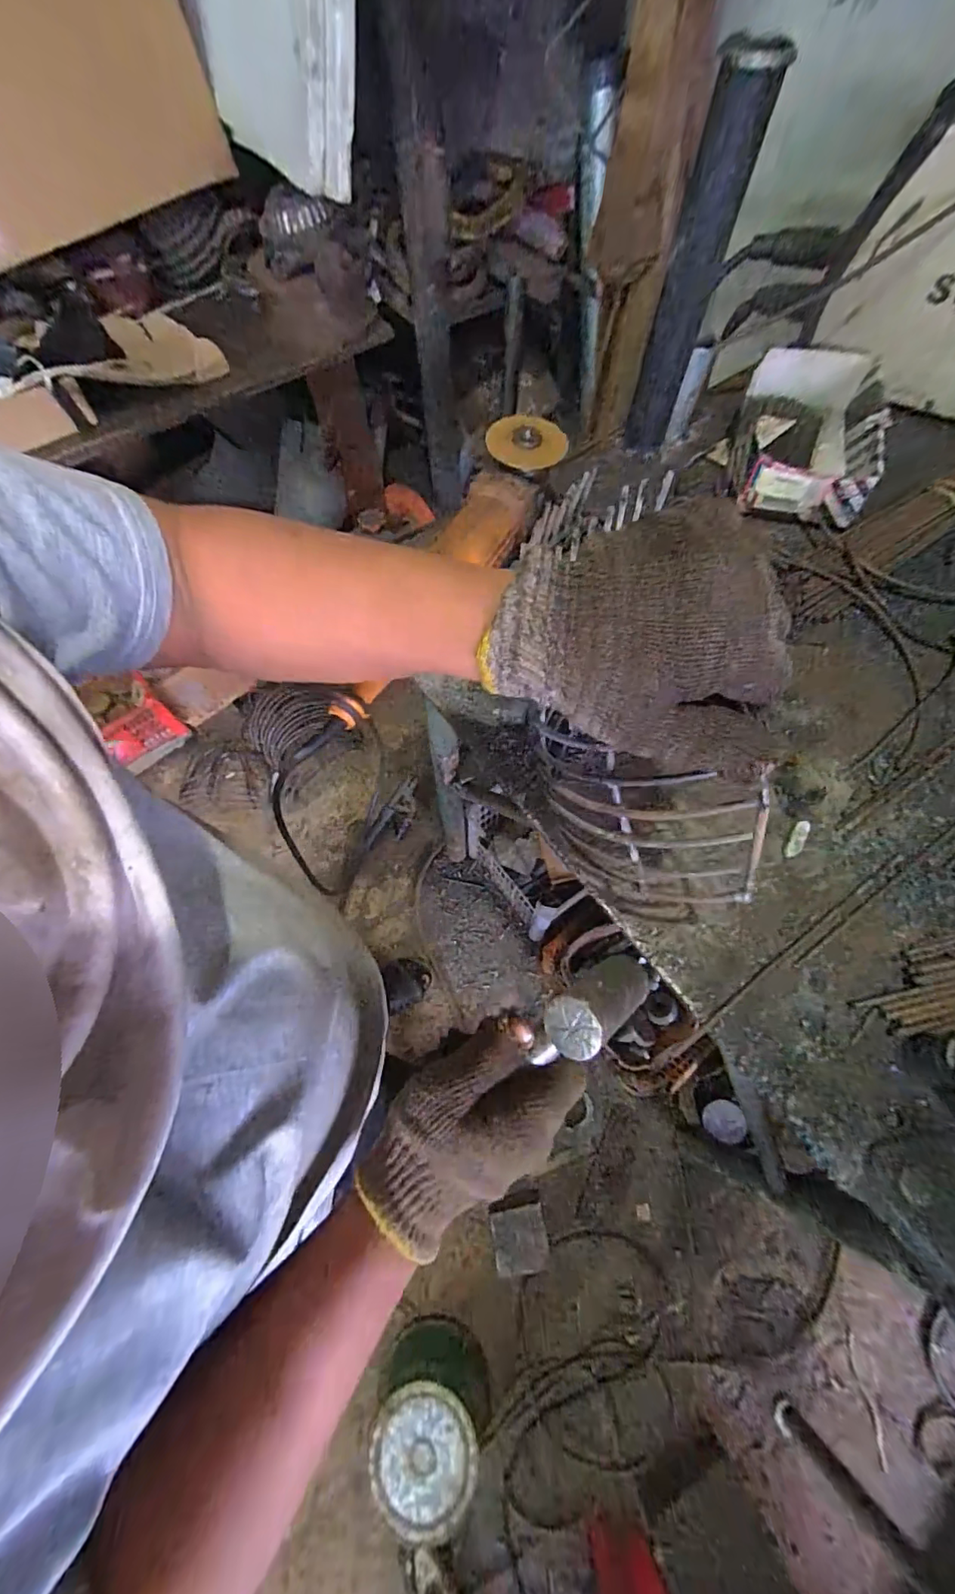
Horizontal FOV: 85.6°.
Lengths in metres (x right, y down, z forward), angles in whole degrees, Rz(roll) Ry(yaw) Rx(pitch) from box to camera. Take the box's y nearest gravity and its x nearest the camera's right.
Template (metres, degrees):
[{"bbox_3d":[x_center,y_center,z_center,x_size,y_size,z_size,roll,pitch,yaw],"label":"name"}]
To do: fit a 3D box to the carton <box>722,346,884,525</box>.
[{"bbox_3d":[0.393,-0.439,0.622,0.142,0.072,0.252,19,67,11],"label":"carton"}]

